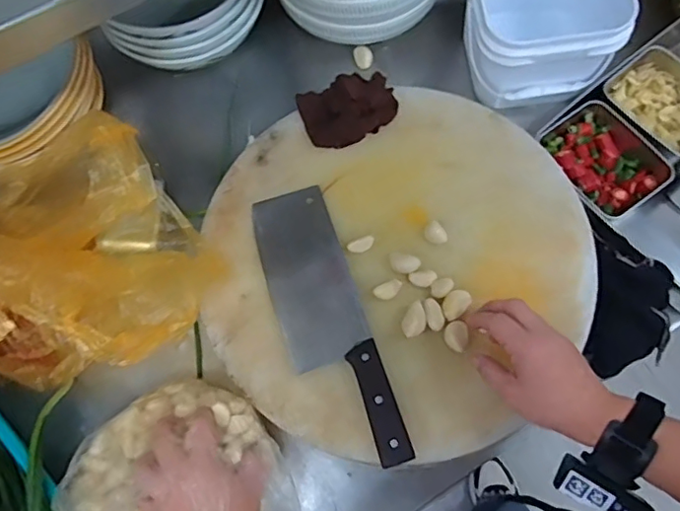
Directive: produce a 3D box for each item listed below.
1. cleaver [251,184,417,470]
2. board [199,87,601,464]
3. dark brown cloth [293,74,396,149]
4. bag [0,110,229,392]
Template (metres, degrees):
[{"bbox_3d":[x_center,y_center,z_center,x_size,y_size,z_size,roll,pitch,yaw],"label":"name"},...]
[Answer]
[{"bbox_3d":[-0.017,0.064,0.568,0.087,0.025,0.300,-19,71,-4],"label":"cleaver"},{"bbox_3d":[0.062,0.002,0.589,0.394,0.027,0.383,-10,70,-1],"label":"board"},{"bbox_3d":[0.011,-0.170,0.640,0.109,0.039,0.079,-13,70,-2],"label":"dark brown cloth"},{"bbox_3d":[-0.279,0.009,0.549,0.306,0.195,0.201,-5,70,1],"label":"bag"}]

